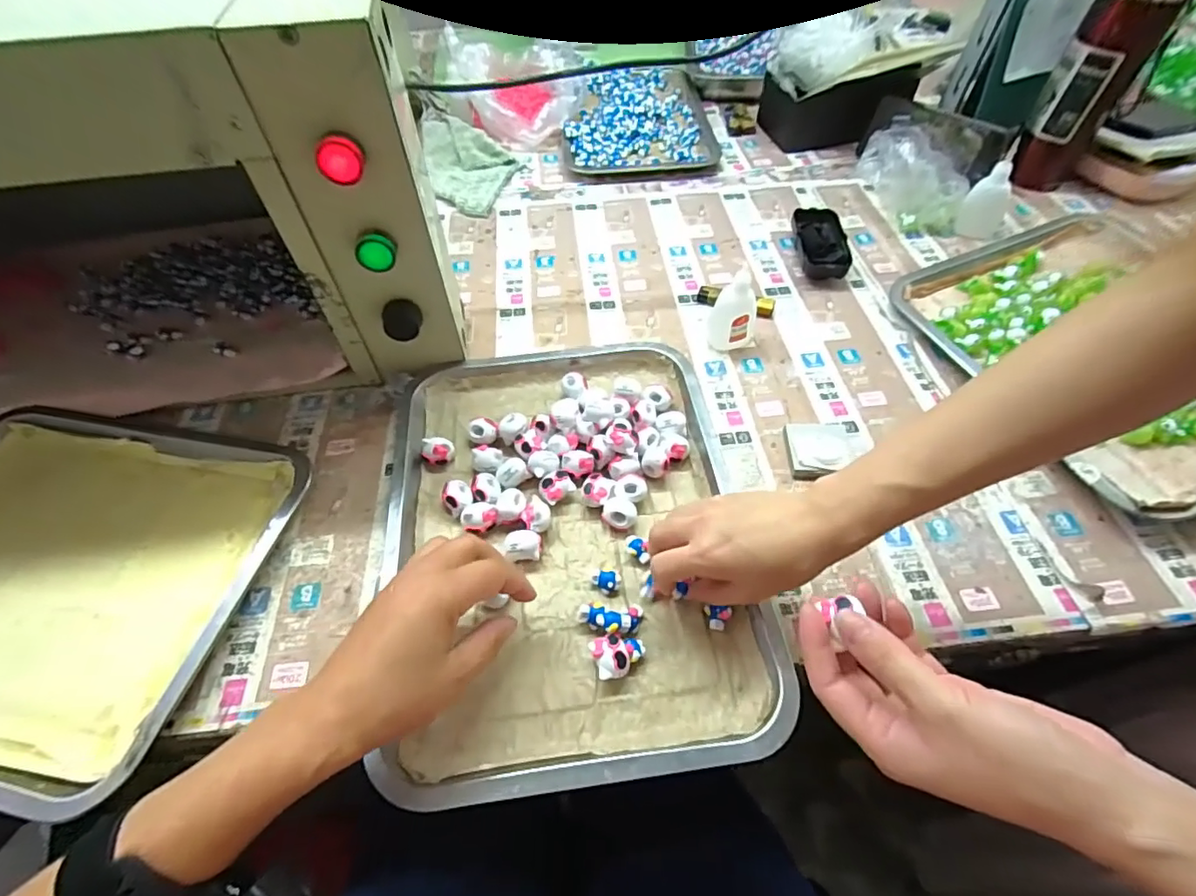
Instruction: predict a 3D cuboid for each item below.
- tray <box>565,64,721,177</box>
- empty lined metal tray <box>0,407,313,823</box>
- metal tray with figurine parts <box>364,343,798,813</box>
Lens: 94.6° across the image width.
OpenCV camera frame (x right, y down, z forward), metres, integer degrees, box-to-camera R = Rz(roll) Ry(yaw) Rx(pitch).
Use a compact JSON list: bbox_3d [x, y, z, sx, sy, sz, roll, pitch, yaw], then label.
[{"bbox_3d":[0.053,-0.482,0.803,0.203,0.031,0.266,-4,55,-1],"label":"tray"},{"bbox_3d":[-0.404,0.088,0.404,0.321,0.029,0.255,9,55,8],"label":"empty lined metal tray"},{"bbox_3d":[-0.026,0.054,0.422,0.256,0.031,0.351,-7,55,-3],"label":"metal tray with figurine parts"}]

